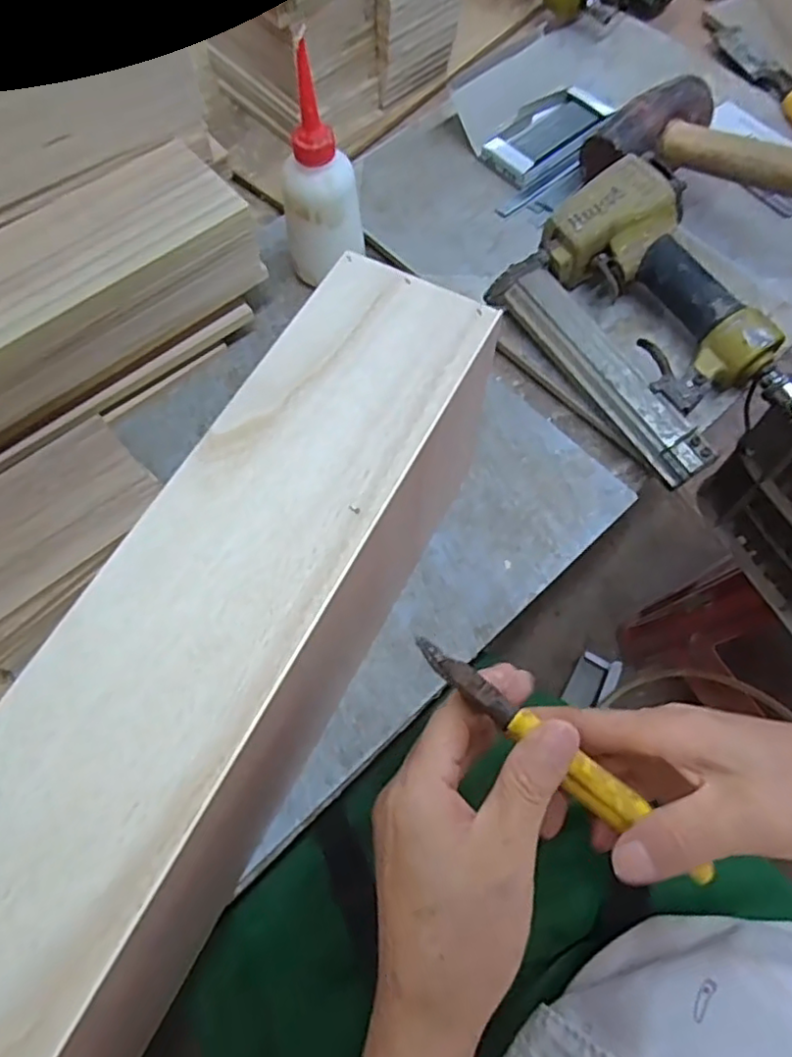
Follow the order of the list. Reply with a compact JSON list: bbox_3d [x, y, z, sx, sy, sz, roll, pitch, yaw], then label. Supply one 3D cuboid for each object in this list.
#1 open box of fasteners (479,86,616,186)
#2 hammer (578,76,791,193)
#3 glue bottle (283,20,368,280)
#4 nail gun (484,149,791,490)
[{"bbox_3d":[0.142,-0.366,0.589,0.131,0.018,0.058,-40,73,-16],"label":"open box of fasteners"},{"bbox_3d":[0.285,-0.277,0.479,0.107,0.040,0.284,-37,56,-15],"label":"hammer"},{"bbox_3d":[-0.055,-0.265,0.475,0.059,0.156,0.070,-1,67,-1],"label":"glue bottle"},{"bbox_3d":[0.200,-0.153,0.476,0.153,0.071,0.237,-34,72,-14],"label":"nail gun"}]

